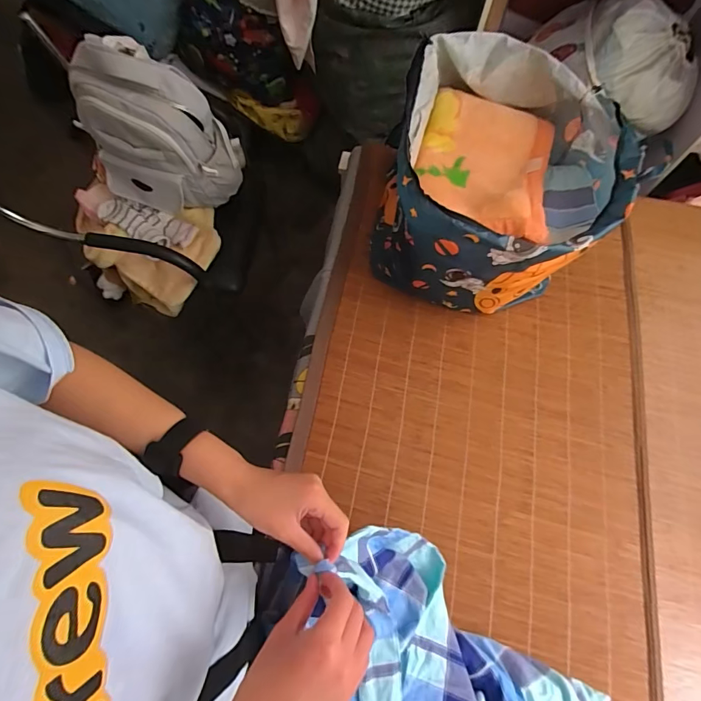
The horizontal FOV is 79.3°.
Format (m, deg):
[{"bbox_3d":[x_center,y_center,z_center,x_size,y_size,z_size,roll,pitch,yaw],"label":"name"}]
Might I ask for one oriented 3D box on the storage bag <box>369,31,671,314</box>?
[{"bbox_3d":[0.302,-0.327,0.916,0.455,0.363,0.452,17,69,4],"label":"storage bag"}]

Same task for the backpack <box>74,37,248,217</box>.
[{"bbox_3d":[-0.463,-0.520,1.019,0.312,0.353,0.211,6,68,0],"label":"backpack"}]

